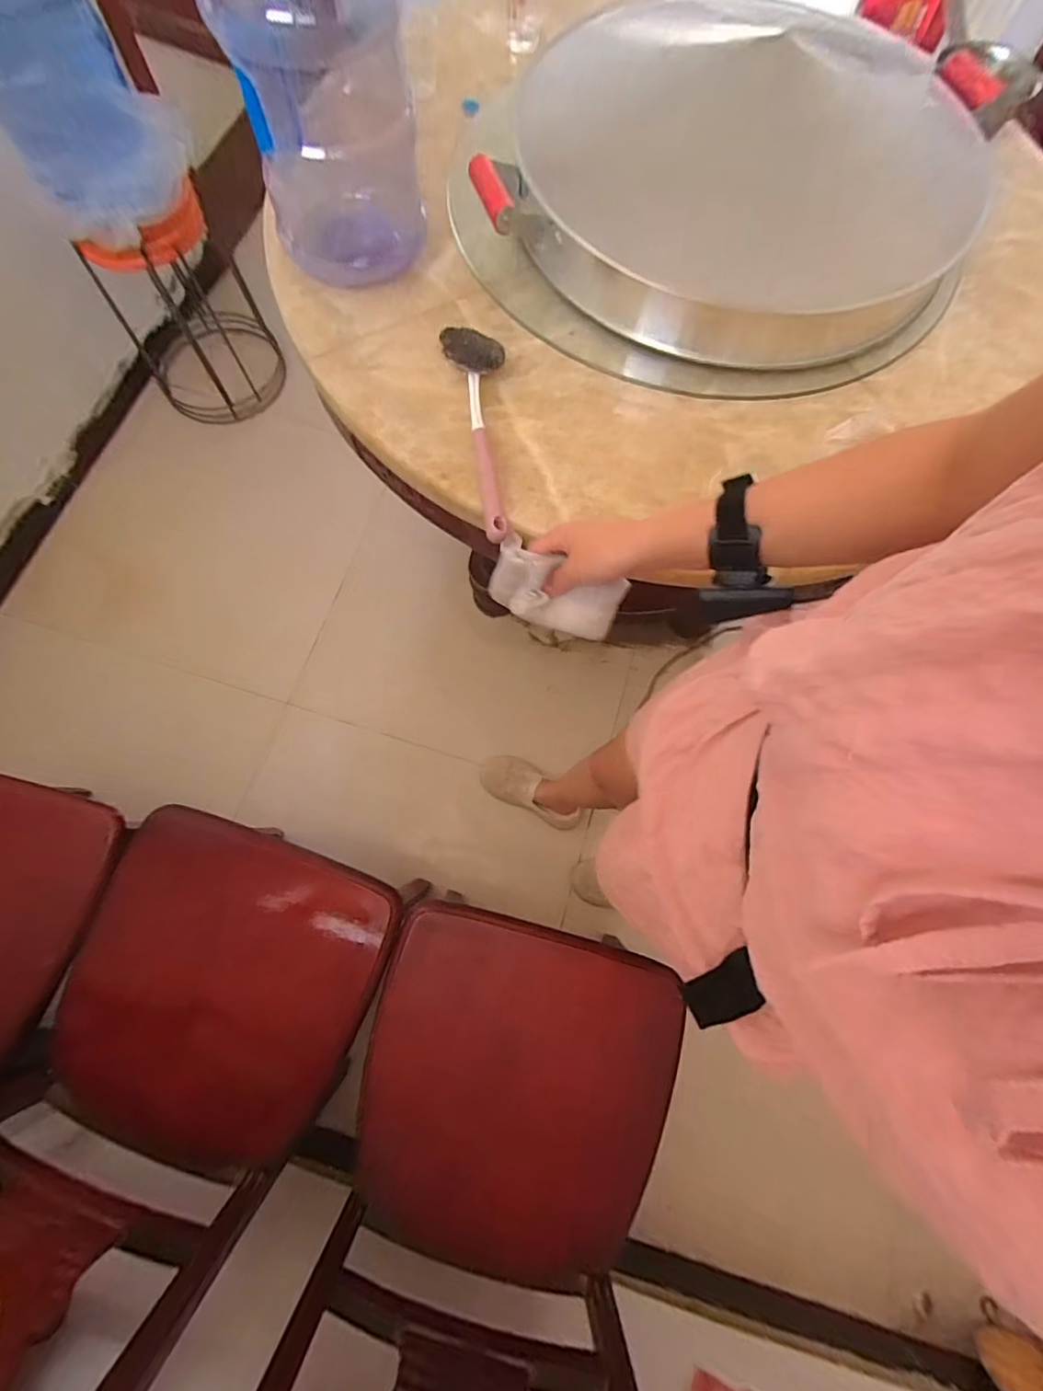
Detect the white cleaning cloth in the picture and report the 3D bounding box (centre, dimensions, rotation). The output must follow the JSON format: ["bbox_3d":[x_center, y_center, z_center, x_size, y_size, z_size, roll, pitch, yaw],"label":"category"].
[{"bbox_3d":[0.032,-0.098,0.511,0.124,0.022,0.065,23,116,-5],"label":"white cleaning cloth"}]

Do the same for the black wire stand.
[{"bbox_3d":[-0.865,-1.006,1.376,0.340,0.435,0.327,-25,76,-9],"label":"black wire stand"}]

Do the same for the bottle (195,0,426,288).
[{"bbox_3d":[-0.229,-0.714,0.597,0.192,0.370,0.189,-14,74,-6],"label":"bottle"}]

